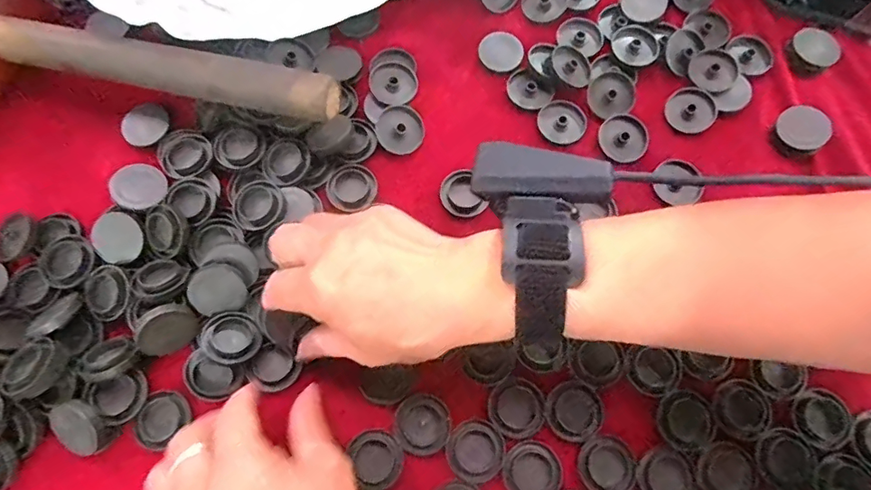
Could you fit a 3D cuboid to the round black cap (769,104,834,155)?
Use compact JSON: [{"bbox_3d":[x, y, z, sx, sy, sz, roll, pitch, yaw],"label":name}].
[{"bbox_3d":[0.248,-0.077,0.348,0.036,0.010,0.032,-37,76,-11],"label":"round black cap"}]

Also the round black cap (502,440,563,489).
[{"bbox_3d":[0.055,0.128,0.288,0.031,0.004,0.032,0,72,0],"label":"round black cap"}]

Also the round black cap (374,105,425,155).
[{"bbox_3d":[-0.024,-0.079,0.350,0.032,0.006,0.032,1,85,-10],"label":"round black cap"}]

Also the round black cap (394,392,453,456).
[{"bbox_3d":[-0.007,0.104,0.298,0.032,0.004,0.032,0,72,0],"label":"round black cap"}]

